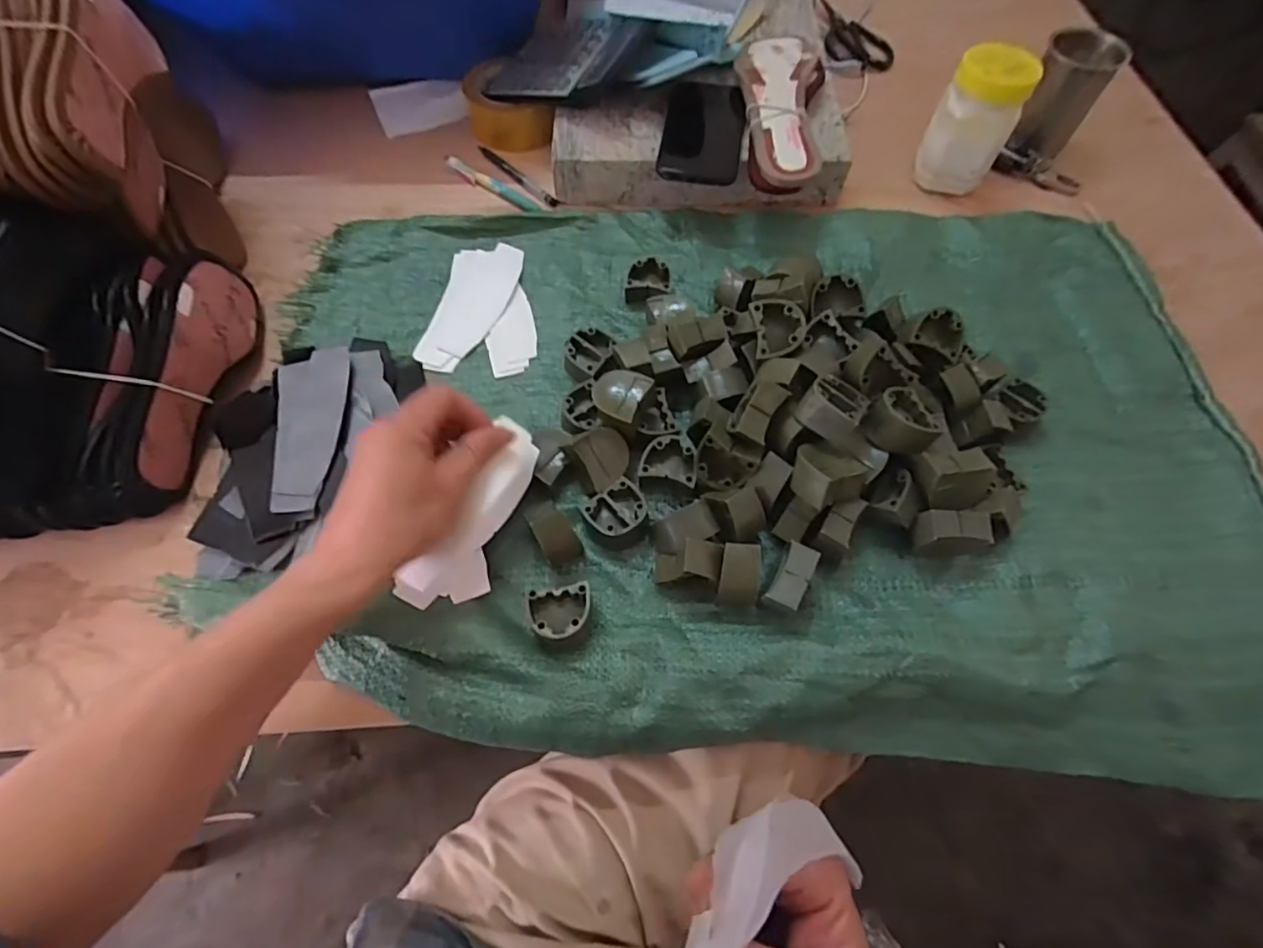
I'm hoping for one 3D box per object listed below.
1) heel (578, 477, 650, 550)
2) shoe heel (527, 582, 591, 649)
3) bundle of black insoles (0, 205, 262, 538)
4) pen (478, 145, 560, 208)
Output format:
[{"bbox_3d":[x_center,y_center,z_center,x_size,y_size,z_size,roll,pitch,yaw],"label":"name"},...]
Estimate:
[{"bbox_3d":[-0.012,0.031,0.425,0.046,0.025,0.044,-27,66,-13],"label":"heel"},{"bbox_3d":[-0.048,0.096,0.387,0.041,0.020,0.037,-6,63,-3],"label":"shoe heel"},{"bbox_3d":[-0.436,-0.066,0.405,0.269,0.143,0.203,-21,64,-11],"label":"bundle of black insoles"},{"bbox_3d":[-0.125,-0.326,0.618,0.010,0.010,0.135,-39,69,-18],"label":"pen"}]

